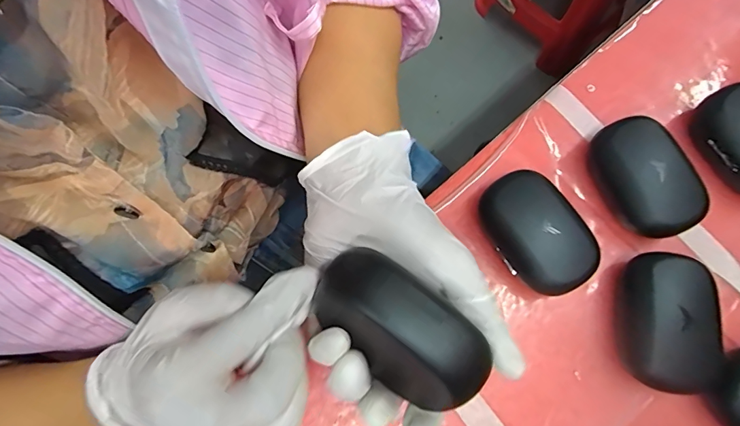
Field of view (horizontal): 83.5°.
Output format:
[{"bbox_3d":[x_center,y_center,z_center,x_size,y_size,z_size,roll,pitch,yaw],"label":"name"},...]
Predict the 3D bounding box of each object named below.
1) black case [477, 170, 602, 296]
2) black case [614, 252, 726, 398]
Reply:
[{"bbox_3d":[0.113,0.014,0.284,0.058,0.041,0.082,-32,78,-7],"label":"black case"},{"bbox_3d":[0.195,0.071,0.270,0.054,0.033,0.083,6,76,2],"label":"black case"}]

